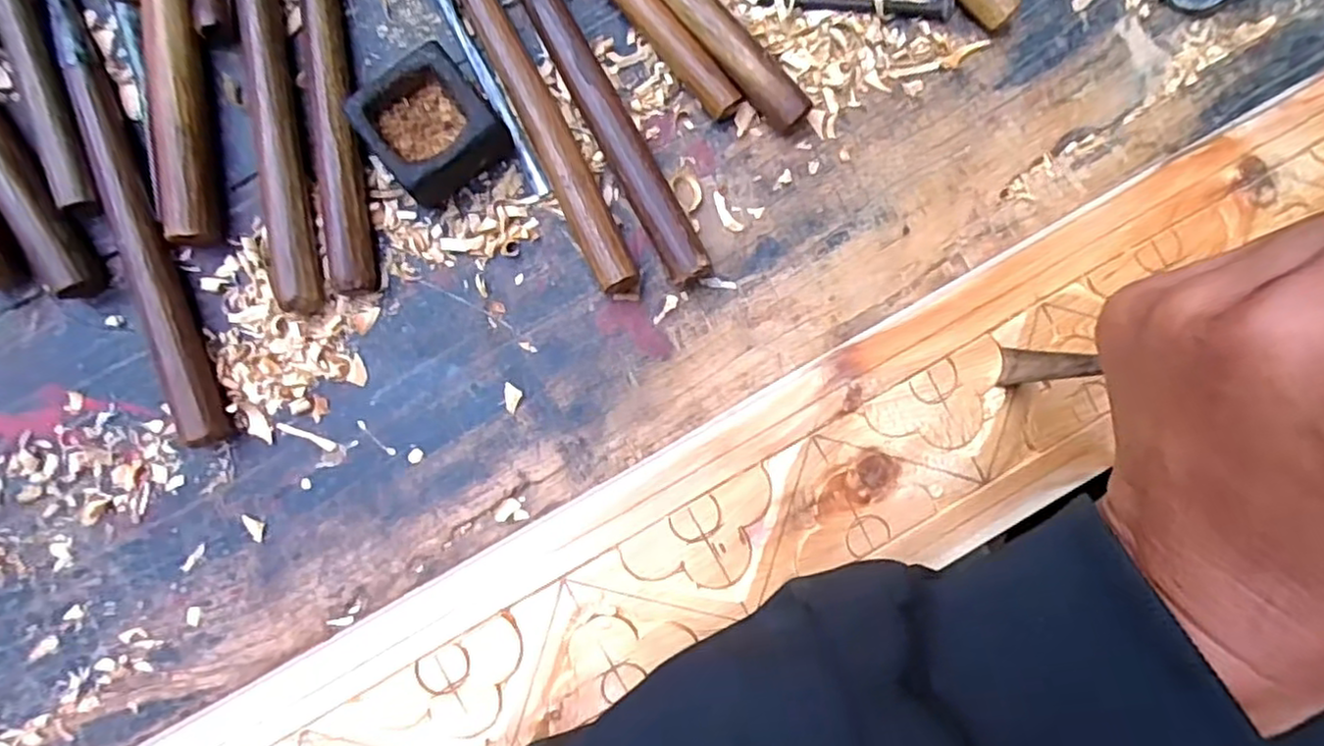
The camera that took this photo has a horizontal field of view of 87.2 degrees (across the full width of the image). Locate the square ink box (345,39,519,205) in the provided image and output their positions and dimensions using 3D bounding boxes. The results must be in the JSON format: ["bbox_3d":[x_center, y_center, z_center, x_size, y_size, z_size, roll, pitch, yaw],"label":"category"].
[{"bbox_3d":[-0.092,-0.099,0.283,0.047,0.026,0.046,-40,92,-5],"label":"square ink box"}]

